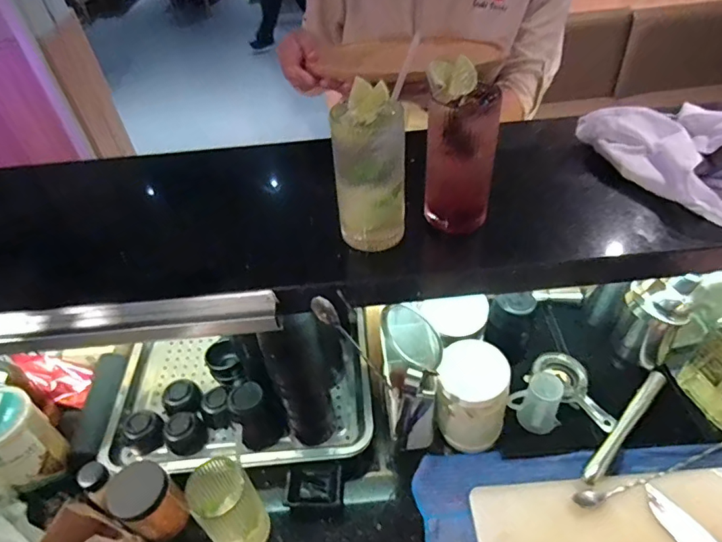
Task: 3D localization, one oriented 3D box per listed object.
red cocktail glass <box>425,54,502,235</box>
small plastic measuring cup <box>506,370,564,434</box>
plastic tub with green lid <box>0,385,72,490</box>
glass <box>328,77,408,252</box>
[{"bbox_3d":[0.103,-0.123,0.499,0.070,0.155,0.078,0,44,5],"label":"red cocktail glass"},{"bbox_3d":[0.254,0.183,0.687,0.058,0.079,0.062,-3,44,3],"label":"small plastic measuring cup"},{"bbox_3d":[-0.464,0.229,0.655,0.084,0.130,0.088,-3,44,3],"label":"plastic tub with green lid"},{"bbox_3d":[0.010,-0.100,0.486,0.069,0.148,0.071,-2,44,4],"label":"glass"}]

